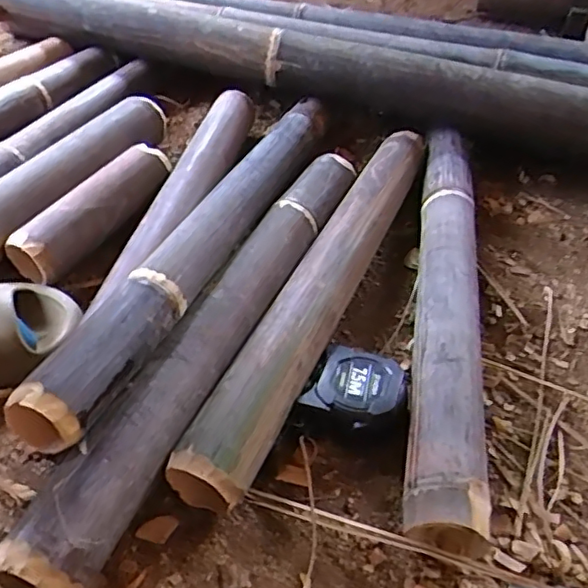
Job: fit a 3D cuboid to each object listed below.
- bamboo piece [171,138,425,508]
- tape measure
[{"bbox_3d":[0.041,-0.021,0.614,0.065,0.069,0.539,20,45,13],"label":"bamboo piece"},{"bbox_3d":[0.051,0.084,0.519,0.078,0.041,0.077,14,42,10],"label":"tape measure"}]

